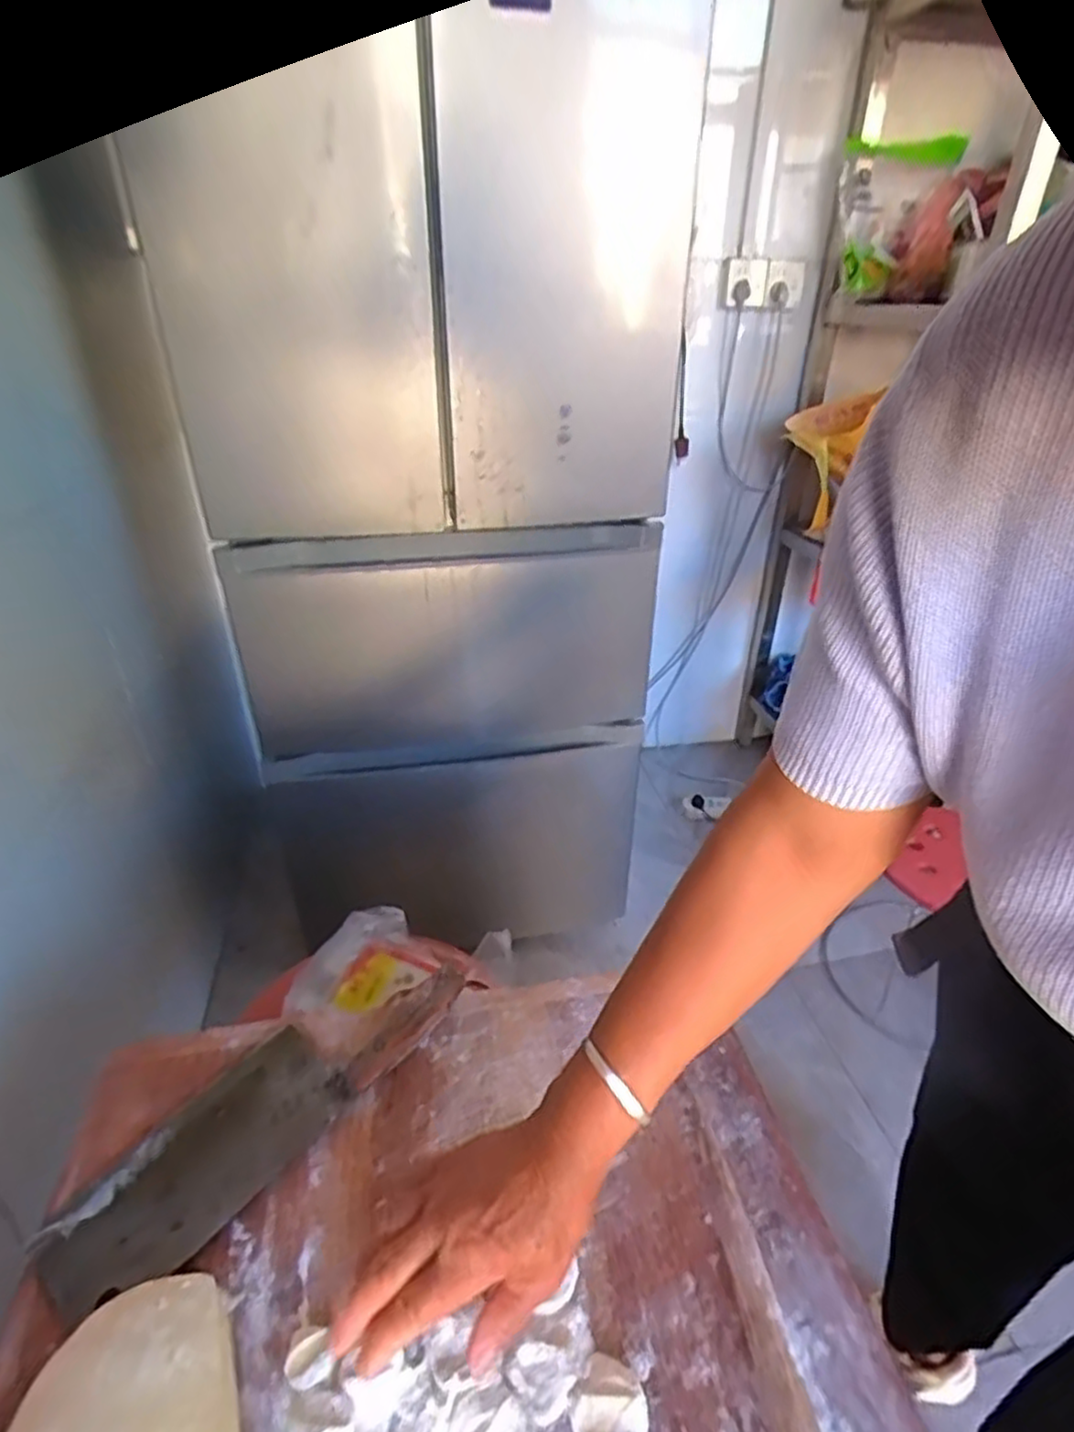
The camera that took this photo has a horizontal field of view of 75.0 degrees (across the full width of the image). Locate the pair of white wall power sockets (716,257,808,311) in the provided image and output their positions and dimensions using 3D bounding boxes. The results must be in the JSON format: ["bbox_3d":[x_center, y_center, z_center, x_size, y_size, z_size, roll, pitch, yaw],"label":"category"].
[{"bbox_3d":[0.474,-0.907,1.466,0.189,0.090,0.032,-8,24,-12],"label":"pair of white wall power sockets"}]

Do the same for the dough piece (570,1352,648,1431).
[{"bbox_3d":[0.038,0.357,0.360,0.036,0.011,0.040,9,31,13],"label":"dough piece"}]

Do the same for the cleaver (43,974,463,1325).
[{"bbox_3d":[-0.186,0.269,0.497,0.090,0.020,0.289,23,37,33],"label":"cleaver"}]

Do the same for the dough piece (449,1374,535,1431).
[{"bbox_3d":[-0.024,0.361,0.354,0.037,0.009,0.038,1,30,0],"label":"dough piece"}]

